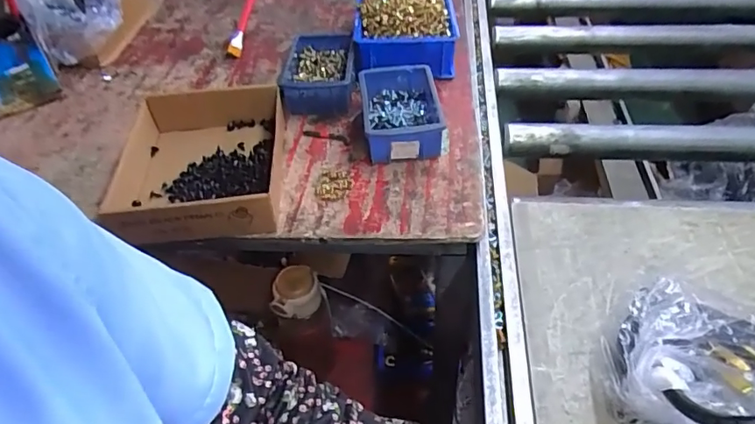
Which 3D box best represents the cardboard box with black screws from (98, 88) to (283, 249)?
[{"bbox_3d":[-0.207,-0.062,0.608,0.174,0.052,0.213,-6,45,0],"label":"cardboard box with black screws"}]

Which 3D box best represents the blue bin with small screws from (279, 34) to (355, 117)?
[{"bbox_3d":[-0.084,-0.201,0.744,0.100,0.050,0.150,-6,45,0],"label":"blue bin with small screws"}]

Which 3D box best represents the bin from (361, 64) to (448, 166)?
[{"bbox_3d":[0.033,-0.127,0.658,0.101,0.051,0.145,-6,46,0],"label":"bin"}]

